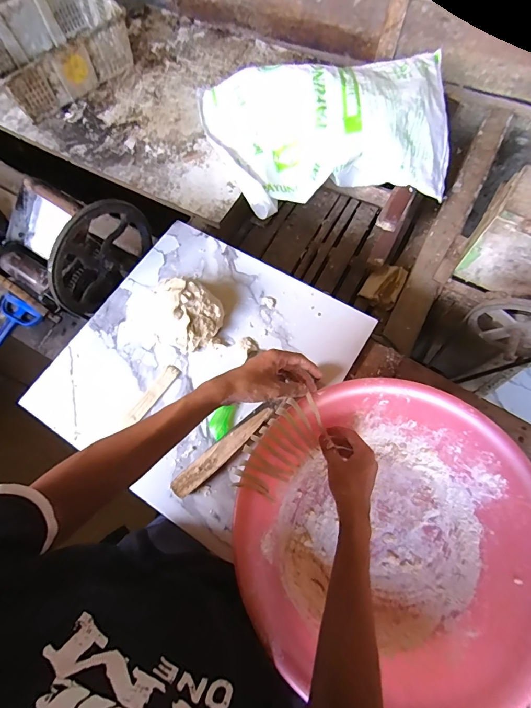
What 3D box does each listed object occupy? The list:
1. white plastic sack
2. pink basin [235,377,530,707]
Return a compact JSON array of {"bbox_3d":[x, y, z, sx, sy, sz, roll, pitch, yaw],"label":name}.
[{"bbox_3d":[0.172,-0.641,1.050,0.692,0.174,0.429,-5,71,0],"label":"white plastic sack"},{"bbox_3d":[0.174,0.248,0.540,0.402,0.122,0.383,-1,71,2],"label":"pink basin"}]

